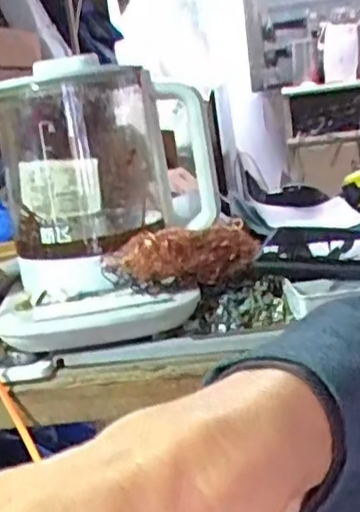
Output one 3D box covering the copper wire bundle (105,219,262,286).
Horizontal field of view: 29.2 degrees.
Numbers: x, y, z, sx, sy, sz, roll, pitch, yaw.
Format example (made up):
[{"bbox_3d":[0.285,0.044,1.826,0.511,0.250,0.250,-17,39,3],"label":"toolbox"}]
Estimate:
[{"bbox_3d":[0.008,-0.001,0.568,0.132,0.049,0.039,-14,15,-25],"label":"copper wire bundle"}]

